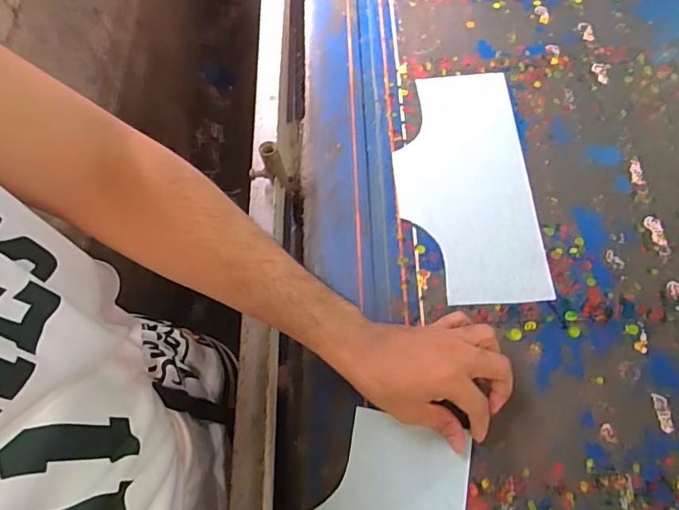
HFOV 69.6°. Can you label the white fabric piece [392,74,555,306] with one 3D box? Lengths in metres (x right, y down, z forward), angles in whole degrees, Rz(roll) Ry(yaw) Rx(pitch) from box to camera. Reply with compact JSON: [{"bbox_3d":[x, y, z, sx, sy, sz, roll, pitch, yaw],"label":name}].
[{"bbox_3d":[0.142,-0.090,0.567,0.147,0.007,0.304,-3,64,3],"label":"white fabric piece"}]

